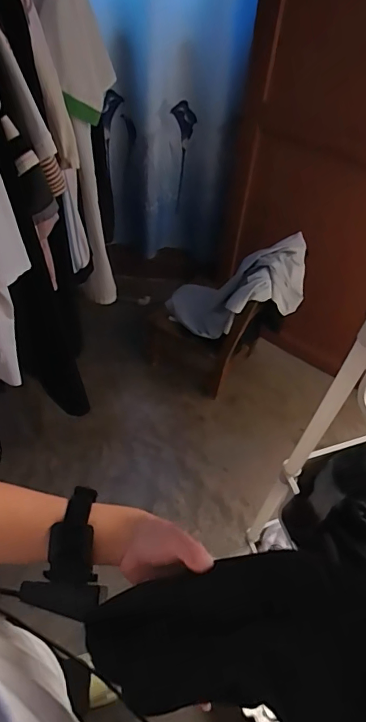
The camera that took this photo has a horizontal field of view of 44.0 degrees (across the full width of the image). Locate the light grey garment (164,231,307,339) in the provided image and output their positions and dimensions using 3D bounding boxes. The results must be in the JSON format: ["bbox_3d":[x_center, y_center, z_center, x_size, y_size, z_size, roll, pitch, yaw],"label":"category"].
[{"bbox_3d":[0.140,-0.178,1.372,0.190,0.484,0.258,51,54,-14],"label":"light grey garment"}]

